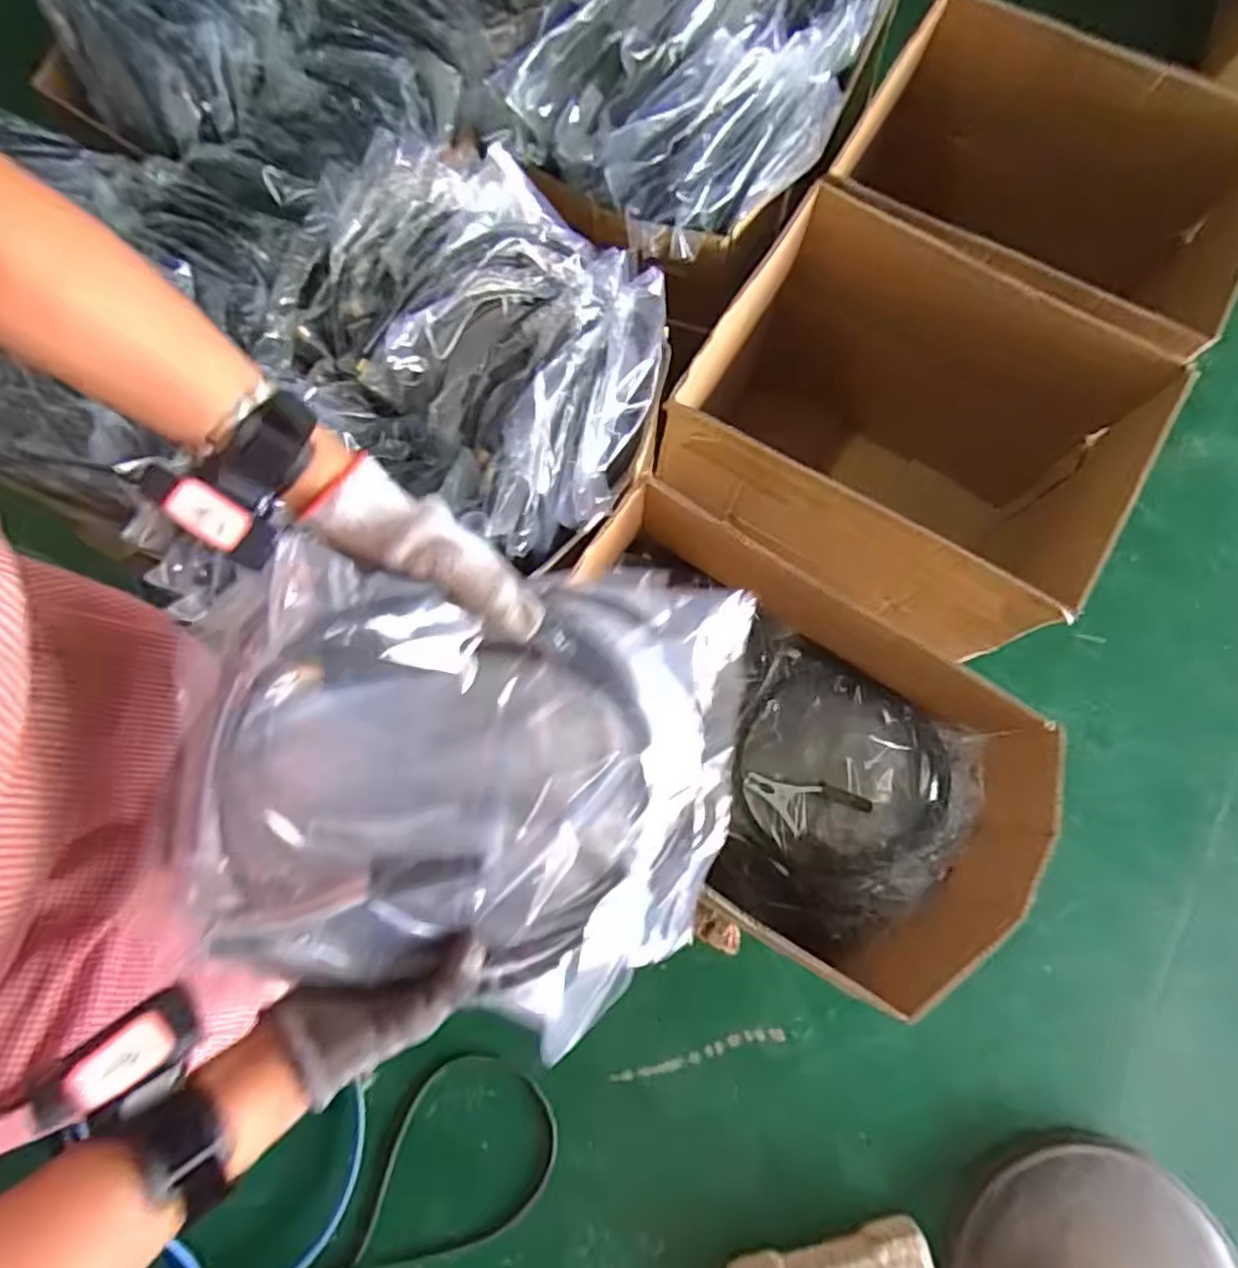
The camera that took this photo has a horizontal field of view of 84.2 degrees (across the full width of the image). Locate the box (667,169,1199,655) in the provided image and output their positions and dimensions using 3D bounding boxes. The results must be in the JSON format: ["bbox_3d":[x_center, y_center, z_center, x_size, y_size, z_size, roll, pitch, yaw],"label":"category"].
[{"bbox_3d":[0.353,-0.214,0.951,0.510,0.432,0.356,32,80,8],"label":"box"}]

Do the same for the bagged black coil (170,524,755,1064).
[{"bbox_3d":[-0.069,0.080,0.399,0.304,0.045,0.259,13,83,-17],"label":"bagged black coil"}]

